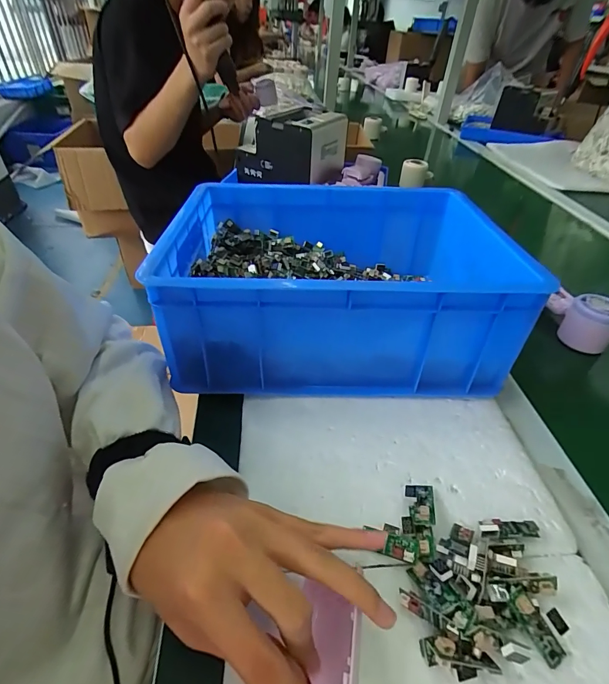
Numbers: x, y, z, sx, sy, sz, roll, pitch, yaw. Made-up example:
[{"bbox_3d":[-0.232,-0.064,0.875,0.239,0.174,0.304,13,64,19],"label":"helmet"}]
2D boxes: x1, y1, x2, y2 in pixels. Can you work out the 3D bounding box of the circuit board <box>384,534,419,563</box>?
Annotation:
[{"bbox_3d":[0.066,0.140,0.256,0.021,0.004,0.014,5,59,24],"label":"circuit board"}]

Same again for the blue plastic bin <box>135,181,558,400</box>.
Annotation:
[{"bbox_3d":[0.031,-0.078,0.422,0.312,0.127,0.252,2,41,-4],"label":"blue plastic bin"}]

